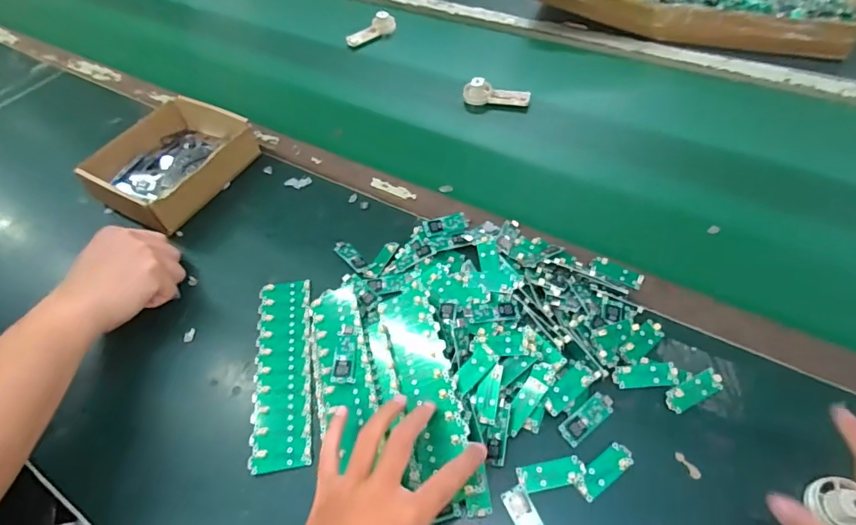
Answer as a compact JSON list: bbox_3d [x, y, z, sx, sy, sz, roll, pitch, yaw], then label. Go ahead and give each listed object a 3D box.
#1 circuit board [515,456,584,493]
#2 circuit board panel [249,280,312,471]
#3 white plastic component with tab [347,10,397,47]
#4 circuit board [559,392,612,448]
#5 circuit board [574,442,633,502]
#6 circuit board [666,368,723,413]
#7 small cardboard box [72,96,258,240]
[{"bbox_3d":[0.096,0.164,0.365,0.051,0.004,0.020,-10,52,-3],"label":"circuit board"},{"bbox_3d":[-0.135,0.096,0.442,0.052,0.005,0.187,-9,52,-2],"label":"circuit board panel"},{"bbox_3d":[-0.097,-0.400,0.805,0.090,0.031,0.022,-29,56,-17],"label":"white plastic component with tab"},{"bbox_3d":[0.131,0.128,0.388,0.052,0.006,0.018,-33,57,-19],"label":"circuit board"},{"bbox_3d":[0.136,0.160,0.364,0.052,0.004,0.018,-32,56,-19],"label":"circuit board"},{"bbox_3d":[0.223,0.107,0.395,0.052,0.004,0.018,-24,75,-11],"label":"circuit board"},{"bbox_3d":[-0.324,-0.129,0.601,0.151,0.054,0.181,20,56,19],"label":"small cardboard box"}]

